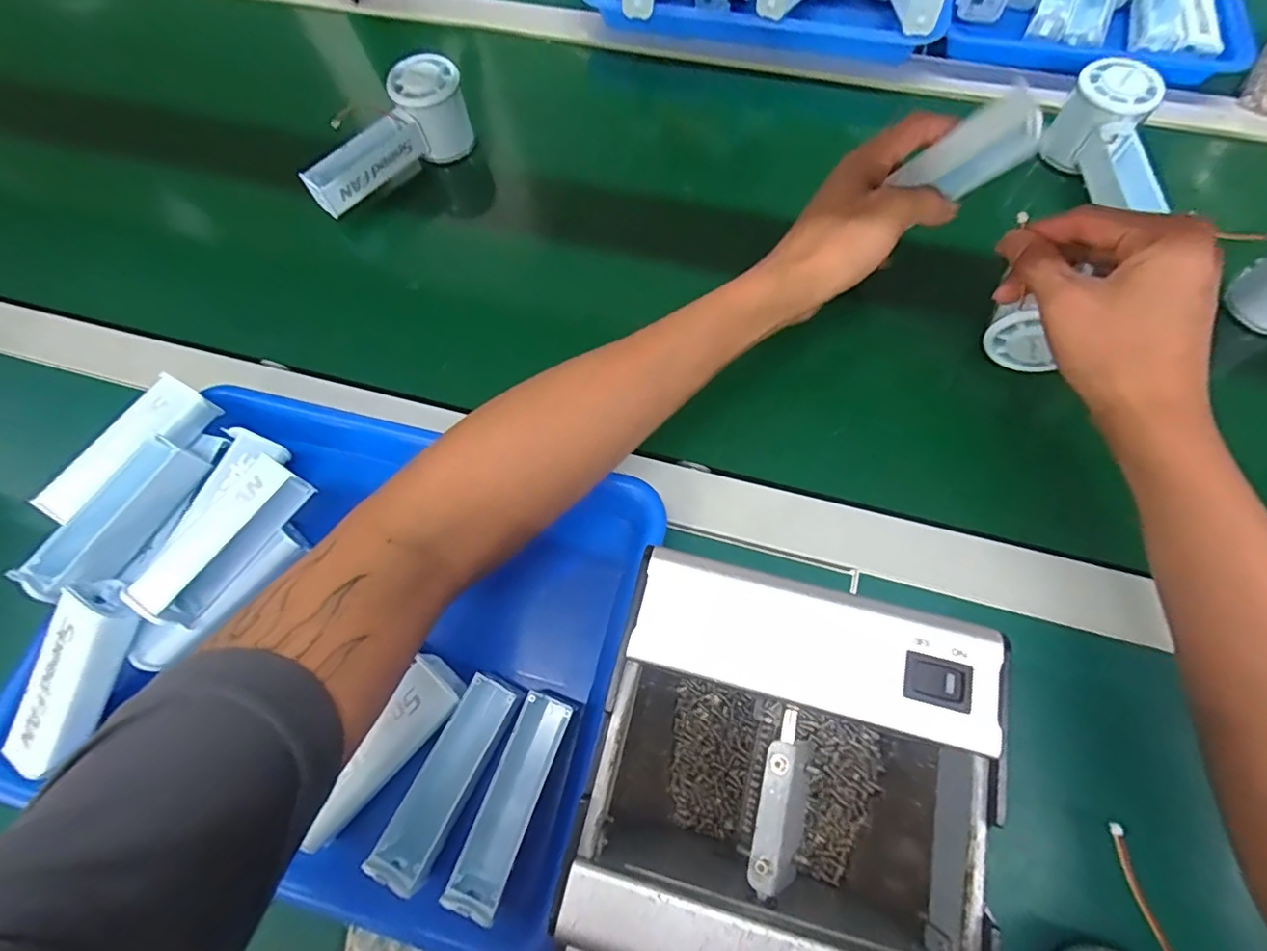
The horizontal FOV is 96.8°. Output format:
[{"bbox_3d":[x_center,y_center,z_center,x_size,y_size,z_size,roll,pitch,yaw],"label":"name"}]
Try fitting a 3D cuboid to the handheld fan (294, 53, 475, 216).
[{"bbox_3d":[-0.201,-0.273,0.460,0.149,0.067,0.046,-38,72,-12],"label":"handheld fan"}]

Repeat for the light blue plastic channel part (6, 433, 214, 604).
[{"bbox_3d":[-0.299,0.024,0.329,0.029,0.032,0.098,27,72,12],"label":"light blue plastic channel part"}]

